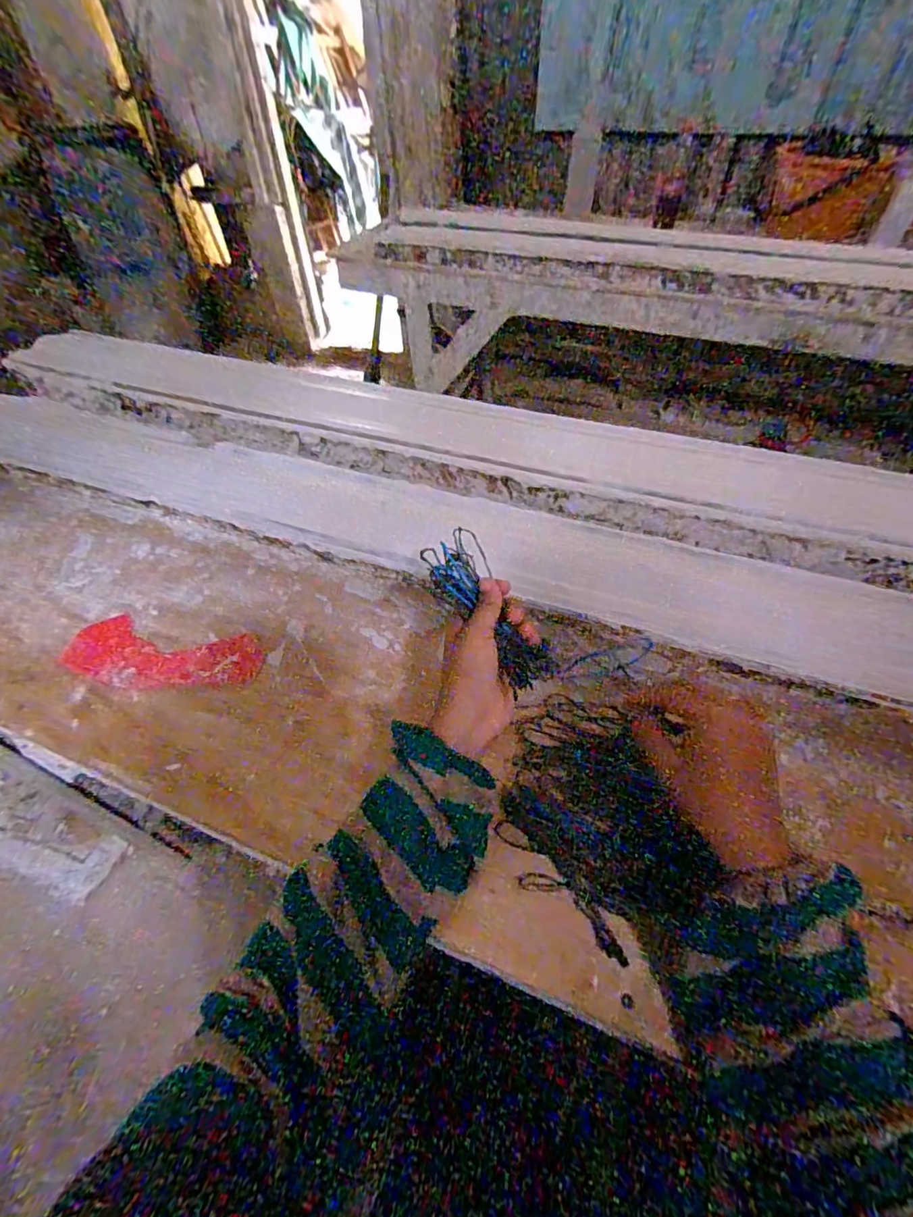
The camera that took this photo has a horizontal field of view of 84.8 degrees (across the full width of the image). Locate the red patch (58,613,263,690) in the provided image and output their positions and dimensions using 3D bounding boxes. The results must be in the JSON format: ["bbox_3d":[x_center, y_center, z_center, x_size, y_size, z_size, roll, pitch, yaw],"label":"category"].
[{"bbox_3d":[-0.300,0.048,0.508,0.205,0.005,0.077,8,51,8],"label":"red patch"}]

